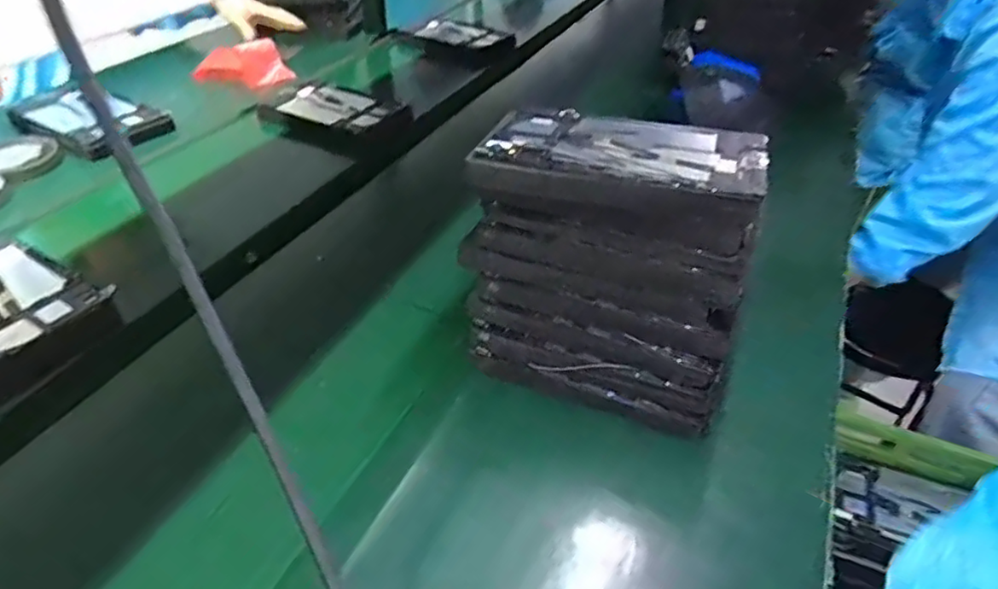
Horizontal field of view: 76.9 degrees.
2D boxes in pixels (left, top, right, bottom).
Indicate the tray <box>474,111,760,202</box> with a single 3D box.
[{"bbox_3d":[0.108,-0.124,0.577,0.244,0.048,0.140,13,41,10],"label":"tray"}]

